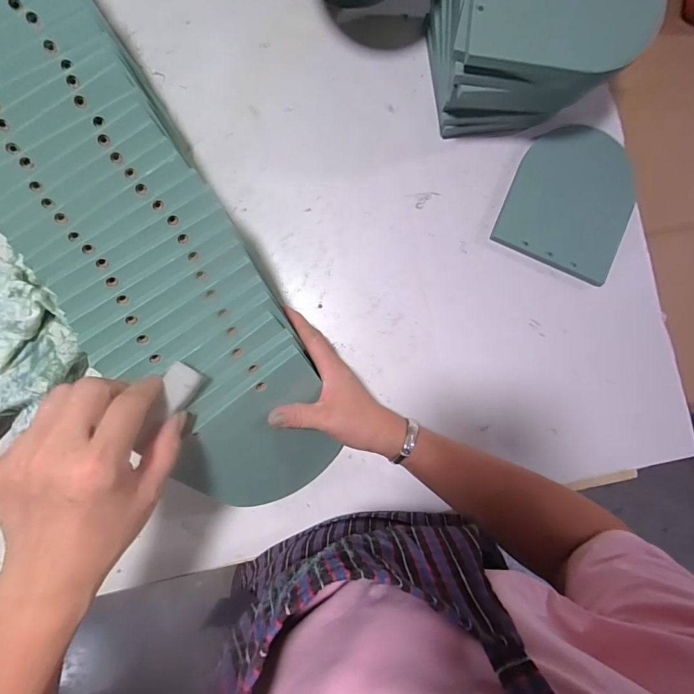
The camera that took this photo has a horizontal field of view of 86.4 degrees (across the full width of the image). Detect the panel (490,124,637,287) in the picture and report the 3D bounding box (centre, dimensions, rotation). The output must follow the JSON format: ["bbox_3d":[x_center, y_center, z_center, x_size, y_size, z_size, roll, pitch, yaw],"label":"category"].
[{"bbox_3d":[0.272,-0.179,0.444,0.144,0.016,0.169,22,89,0],"label":"panel"}]

